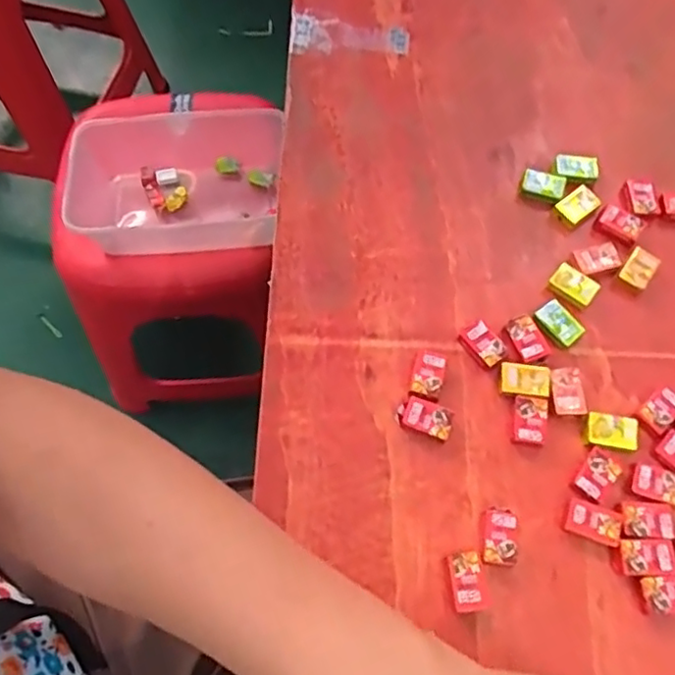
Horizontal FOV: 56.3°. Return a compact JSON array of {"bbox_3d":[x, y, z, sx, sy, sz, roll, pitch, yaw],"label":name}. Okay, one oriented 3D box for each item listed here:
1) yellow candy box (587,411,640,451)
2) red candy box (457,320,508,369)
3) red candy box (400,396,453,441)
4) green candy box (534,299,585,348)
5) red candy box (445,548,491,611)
[{"bbox_3d":[0.143,0.048,0.327,0.026,0.004,0.017,10,67,4],"label":"yellow candy box"},{"bbox_3d":[0.081,0.004,0.348,0.017,0.007,0.026,-29,70,-12],"label":"red candy box"},{"bbox_3d":[0.047,0.042,0.332,0.027,0.008,0.017,17,68,7],"label":"red candy box"},{"bbox_3d":[0.123,-0.009,0.351,0.016,0.007,0.026,-35,71,-14],"label":"green candy box"},{"bbox_3d":[0.062,0.116,0.301,0.017,0.007,0.026,-9,67,-4],"label":"red candy box"}]

